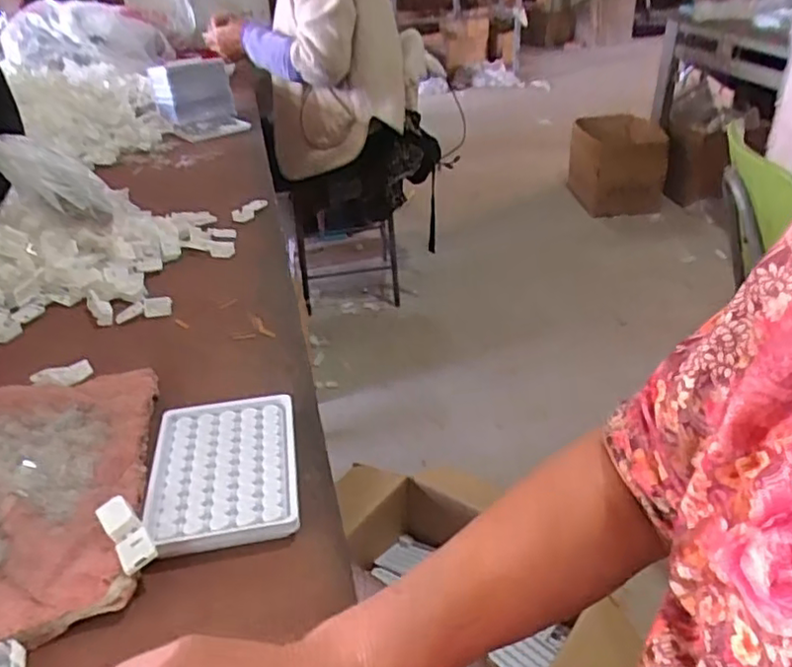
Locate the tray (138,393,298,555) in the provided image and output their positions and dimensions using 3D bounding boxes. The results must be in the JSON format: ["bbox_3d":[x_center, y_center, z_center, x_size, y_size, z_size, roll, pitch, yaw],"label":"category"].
[{"bbox_3d":[-0.117,0.091,0.443,0.095,0.015,0.130,-8,33,-8],"label":"tray"}]

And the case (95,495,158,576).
[{"bbox_3d":[-0.159,0.121,0.384,0.019,0.017,0.054,-25,39,-31],"label":"case"}]

